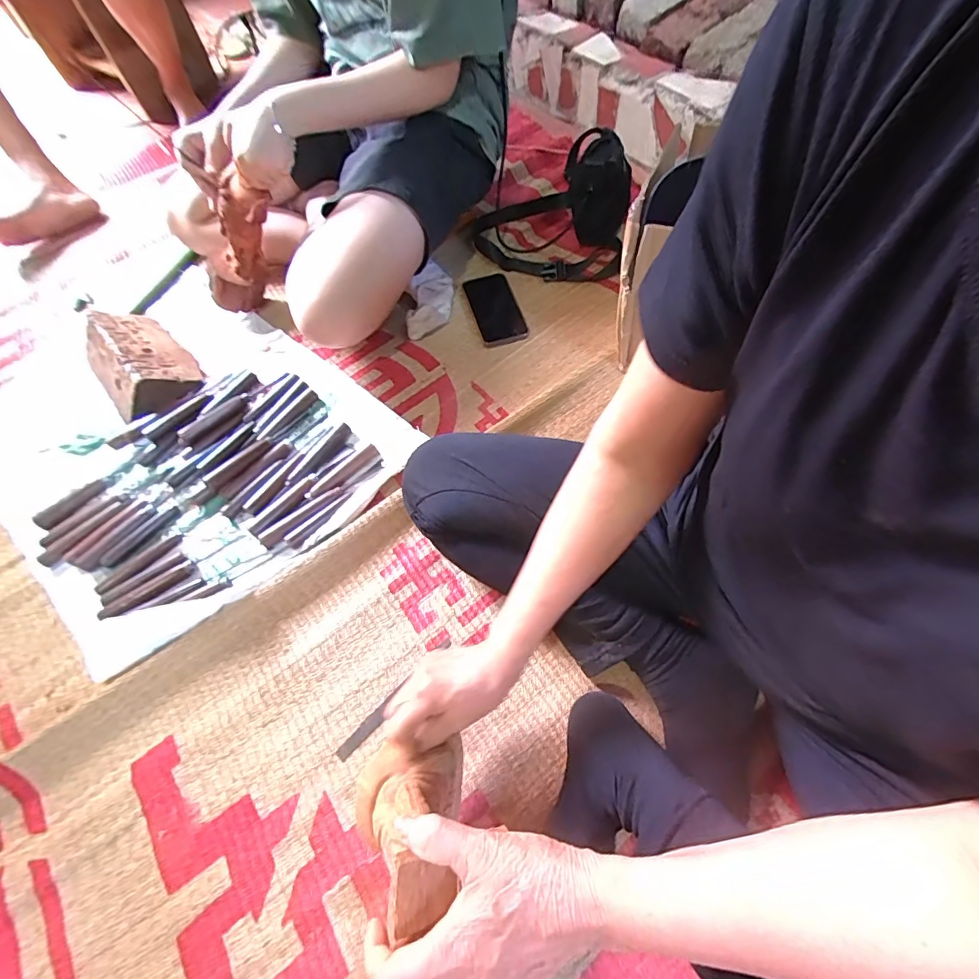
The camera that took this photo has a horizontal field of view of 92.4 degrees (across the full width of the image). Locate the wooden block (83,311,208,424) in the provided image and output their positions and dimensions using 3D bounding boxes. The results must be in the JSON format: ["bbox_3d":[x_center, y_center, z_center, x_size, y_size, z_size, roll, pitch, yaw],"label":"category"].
[{"bbox_3d":[-0.549,-0.203,0.729,0.130,0.067,0.206,-39,67,-17],"label":"wooden block"}]

